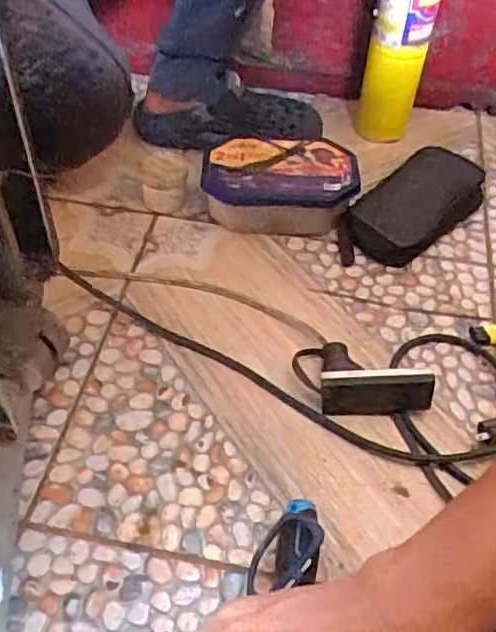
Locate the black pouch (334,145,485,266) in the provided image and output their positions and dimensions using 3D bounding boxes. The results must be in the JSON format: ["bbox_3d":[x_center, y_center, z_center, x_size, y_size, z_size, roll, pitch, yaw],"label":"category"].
[{"bbox_3d":[0.202,-0.134,0.784,0.096,0.038,0.235,36,57,25],"label":"black pouch"}]

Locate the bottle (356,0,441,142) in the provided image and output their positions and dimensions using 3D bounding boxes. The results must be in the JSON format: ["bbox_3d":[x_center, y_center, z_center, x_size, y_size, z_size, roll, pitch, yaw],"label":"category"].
[{"bbox_3d":[0.192,-0.359,0.799,0.071,0.311,0.071,14,51,9],"label":"bottle"}]

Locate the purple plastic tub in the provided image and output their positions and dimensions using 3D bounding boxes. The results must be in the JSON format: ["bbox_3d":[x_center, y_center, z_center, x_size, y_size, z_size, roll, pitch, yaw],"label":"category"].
[{"bbox_3d":[0.038,-0.155,0.784,0.179,0.066,0.103,4,50,0],"label":"purple plastic tub"}]

